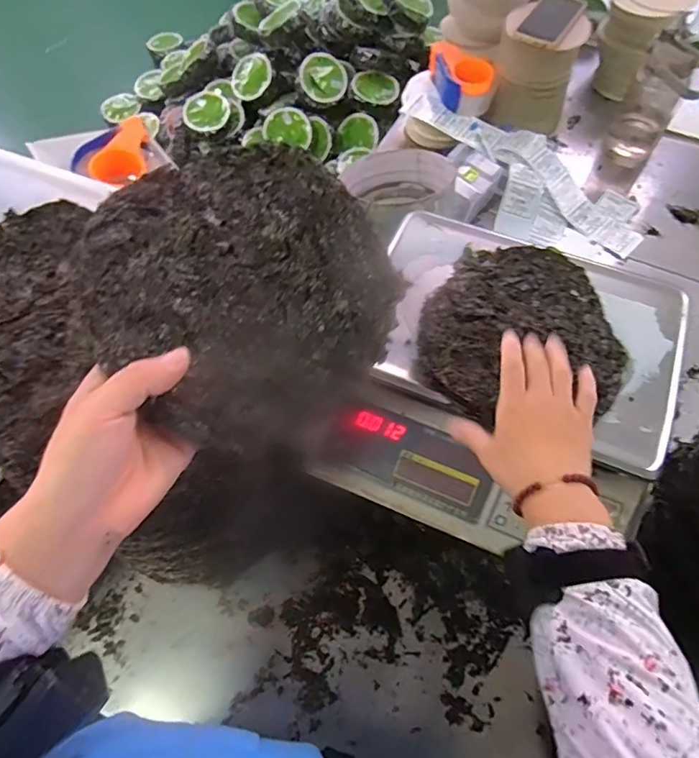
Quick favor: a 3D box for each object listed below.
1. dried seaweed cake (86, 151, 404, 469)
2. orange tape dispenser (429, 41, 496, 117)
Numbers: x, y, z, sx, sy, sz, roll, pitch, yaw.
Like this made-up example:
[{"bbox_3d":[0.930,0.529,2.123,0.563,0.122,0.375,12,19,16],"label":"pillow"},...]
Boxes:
[{"bbox_3d":[-0.063,-0.053,0.317,0.169,0.021,0.190,-39,91,-14],"label":"dried seaweed cake"},{"bbox_3d":[0.217,-0.605,1.016,0.090,0.074,0.146,-18,63,-8],"label":"orange tape dispenser"}]

